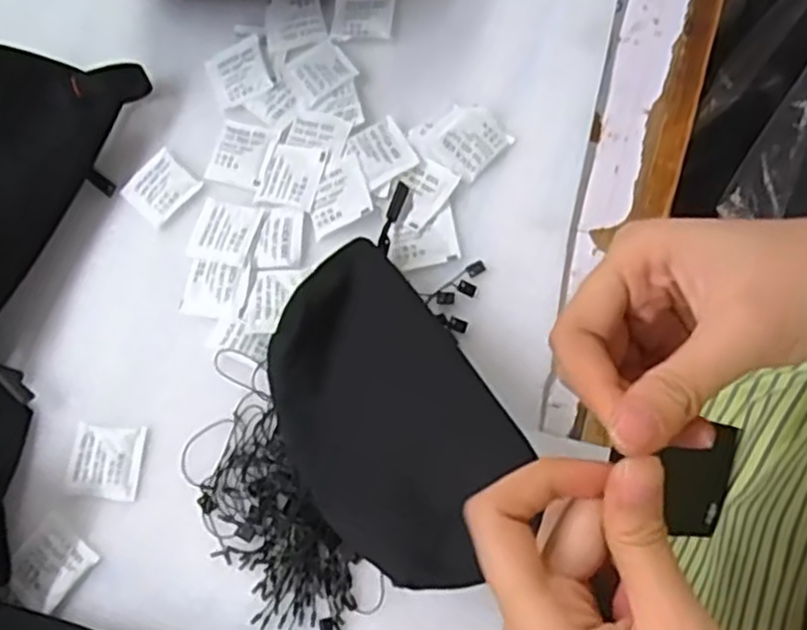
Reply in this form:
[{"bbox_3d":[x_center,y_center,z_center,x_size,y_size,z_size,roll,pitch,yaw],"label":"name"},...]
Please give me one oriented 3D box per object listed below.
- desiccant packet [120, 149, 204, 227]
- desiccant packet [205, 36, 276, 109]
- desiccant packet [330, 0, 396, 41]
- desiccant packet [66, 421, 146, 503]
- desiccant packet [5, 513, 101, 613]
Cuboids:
[{"bbox_3d":[-0.150,-0.080,0.457,0.040,0.007,0.039,43,80,12],"label":"desiccant packet"},{"bbox_3d":[-0.104,-0.155,0.467,0.037,0.007,0.038,-25,76,-5],"label":"desiccant packet"},{"bbox_3d":[-0.026,-0.194,0.474,0.039,0.009,0.037,5,75,3],"label":"desiccant packet"},{"bbox_3d":[-0.166,0.081,0.410,0.042,0.004,0.039,6,75,3],"label":"desiccant packet"},{"bbox_3d":[-0.194,0.137,0.397,0.039,0.008,0.045,37,79,10],"label":"desiccant packet"}]

